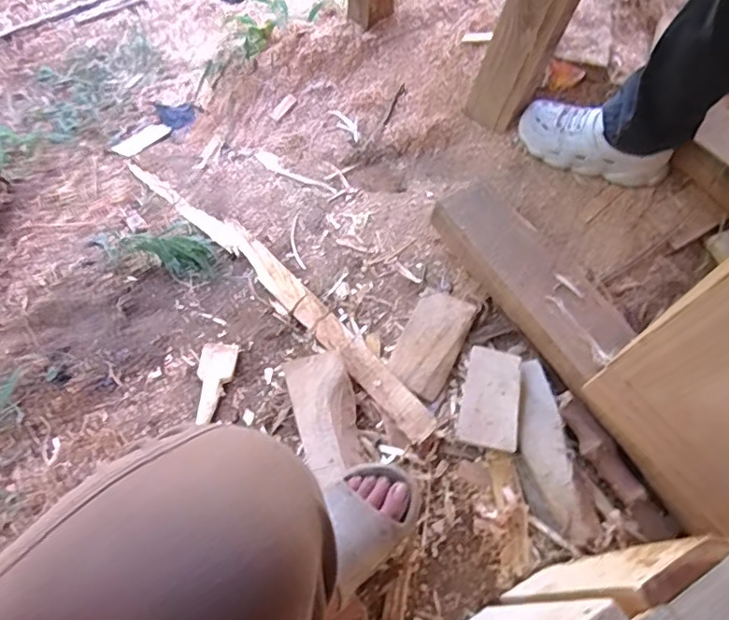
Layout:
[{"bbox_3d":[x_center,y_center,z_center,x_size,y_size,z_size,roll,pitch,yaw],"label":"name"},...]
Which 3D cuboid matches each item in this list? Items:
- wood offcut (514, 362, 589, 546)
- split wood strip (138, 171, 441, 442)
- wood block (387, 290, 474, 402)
[{"bbox_3d":[0.260,0.199,0.838,0.077,0.020,0.257,-2,68,-4],"label":"wood offcut"},{"bbox_3d":[-0.184,-0.069,1.022,0.062,0.040,0.837,-40,59,-17],"label":"split wood strip"},{"bbox_3d":[0.103,0.054,0.919,0.096,0.038,0.176,27,69,8],"label":"wood block"}]

